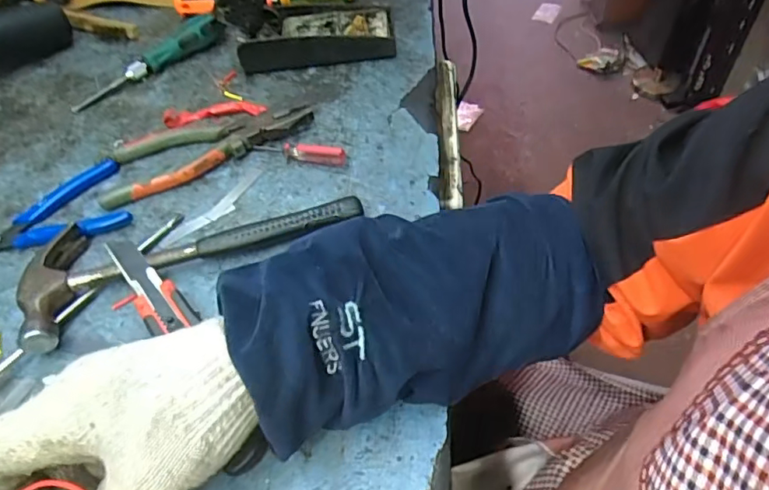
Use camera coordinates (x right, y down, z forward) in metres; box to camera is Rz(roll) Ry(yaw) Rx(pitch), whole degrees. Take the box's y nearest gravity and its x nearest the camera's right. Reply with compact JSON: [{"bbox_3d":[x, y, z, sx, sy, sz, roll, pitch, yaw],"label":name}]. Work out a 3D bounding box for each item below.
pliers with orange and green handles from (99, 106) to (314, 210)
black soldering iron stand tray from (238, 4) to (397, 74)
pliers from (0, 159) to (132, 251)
[{"bbox_3d":[-0.155,-0.085,0.491,0.187,0.019,0.061,-18,53,-9],"label":"pliers with orange and green handles"},{"bbox_3d":[-0.070,-0.221,0.578,0.156,0.034,0.070,-7,52,-1],"label":"black soldering iron stand tray"},{"bbox_3d":[-0.272,-0.027,0.457,0.114,0.014,0.081,-21,53,-11],"label":"pliers"}]

